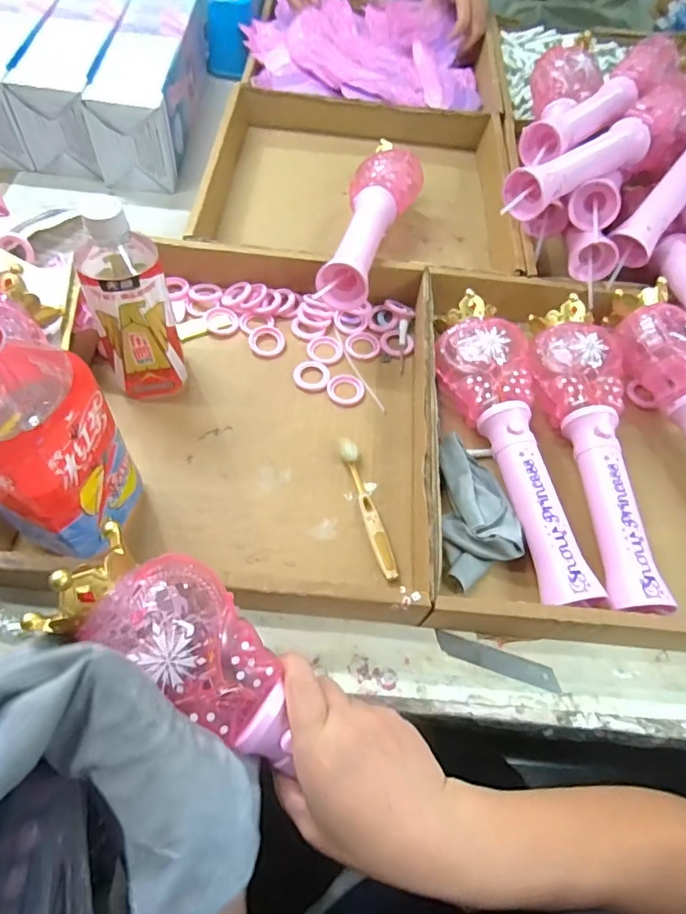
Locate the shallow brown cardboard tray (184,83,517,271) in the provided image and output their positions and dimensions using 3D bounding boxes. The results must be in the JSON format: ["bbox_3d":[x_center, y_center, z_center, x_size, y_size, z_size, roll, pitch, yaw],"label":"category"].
[{"bbox_3d":[0.026,-0.354,0.680,0.378,0.086,0.340,5,64,-1],"label":"shallow brown cardboard tray"}]

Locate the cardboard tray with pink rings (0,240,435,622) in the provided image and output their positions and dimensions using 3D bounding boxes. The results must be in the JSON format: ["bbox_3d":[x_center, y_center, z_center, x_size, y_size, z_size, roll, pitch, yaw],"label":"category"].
[{"bbox_3d":[-0.104,-0.060,0.504,0.376,0.054,0.398,6,59,-1],"label":"cardboard tray with pink rings"}]

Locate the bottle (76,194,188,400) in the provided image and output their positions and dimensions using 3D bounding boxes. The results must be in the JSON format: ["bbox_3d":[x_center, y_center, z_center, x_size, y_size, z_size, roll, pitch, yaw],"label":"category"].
[{"bbox_3d":[-0.183,-0.133,0.466,0.062,0.176,0.076,-12,61,-11],"label":"bottle"}]

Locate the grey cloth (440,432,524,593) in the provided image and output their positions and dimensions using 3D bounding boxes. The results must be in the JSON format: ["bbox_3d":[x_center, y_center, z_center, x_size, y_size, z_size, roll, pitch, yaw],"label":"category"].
[{"bbox_3d":[0.117,0.045,0.467,0.062,0.031,0.130,-1,60,-5],"label":"grey cloth"}]

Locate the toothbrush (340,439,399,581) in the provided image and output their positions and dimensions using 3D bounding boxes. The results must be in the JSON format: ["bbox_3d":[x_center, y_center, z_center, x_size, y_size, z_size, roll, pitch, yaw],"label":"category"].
[{"bbox_3d":[0.022,0.043,0.471,0.016,0.013,0.137,-13,61,-12],"label":"toothbrush"}]

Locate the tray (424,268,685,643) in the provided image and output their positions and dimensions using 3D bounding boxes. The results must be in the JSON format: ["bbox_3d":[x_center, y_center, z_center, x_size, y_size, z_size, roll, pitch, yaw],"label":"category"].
[{"bbox_3d":[0.246,-0.024,0.500,0.343,0.074,0.379,5,59,-2],"label":"tray"}]

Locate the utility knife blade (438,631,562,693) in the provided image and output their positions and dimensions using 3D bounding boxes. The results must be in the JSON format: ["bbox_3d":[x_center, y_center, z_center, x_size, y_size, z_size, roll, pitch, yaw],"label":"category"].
[{"bbox_3d":[0.122,0.162,0.424,0.097,0.004,0.017,18,60,6],"label":"utility knife blade"}]

